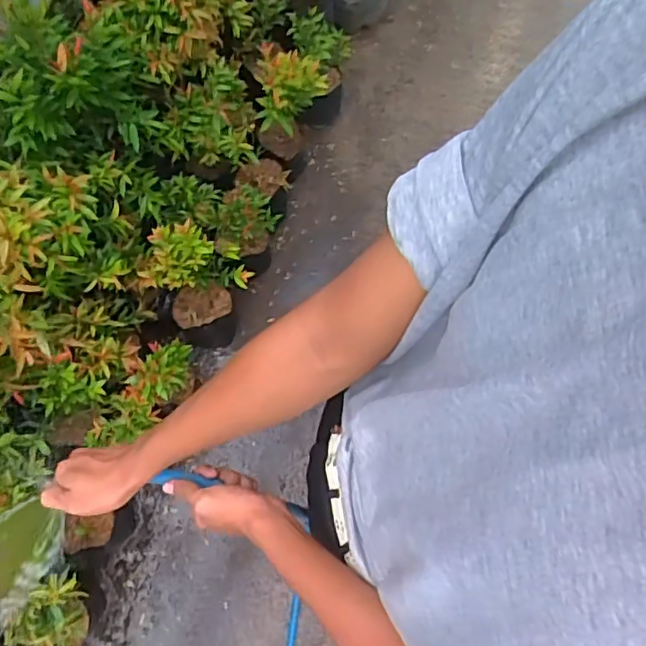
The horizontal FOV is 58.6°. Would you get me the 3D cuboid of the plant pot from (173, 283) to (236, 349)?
[{"bbox_3d":[-0.310,-0.018,1.523,0.145,0.107,0.146,1,71,-2],"label":"plant pot"}]

